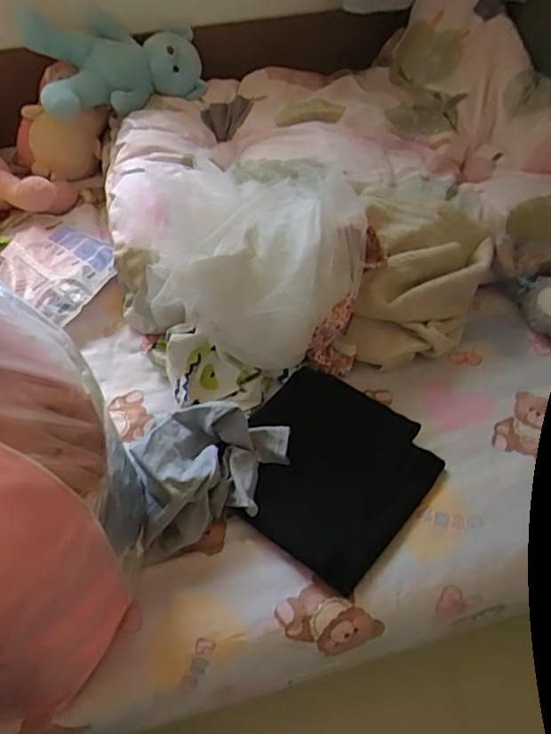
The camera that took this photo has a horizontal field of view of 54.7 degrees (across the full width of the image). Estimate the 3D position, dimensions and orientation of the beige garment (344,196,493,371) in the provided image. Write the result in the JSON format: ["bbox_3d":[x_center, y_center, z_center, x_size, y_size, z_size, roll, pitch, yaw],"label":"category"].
[{"bbox_3d":[0.235,-0.147,0.909,0.209,0.146,0.321,18,55,15],"label":"beige garment"}]

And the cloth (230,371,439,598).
[{"bbox_3d":[0.070,0.138,0.751,0.256,0.030,0.251,32,59,23],"label":"cloth"}]

